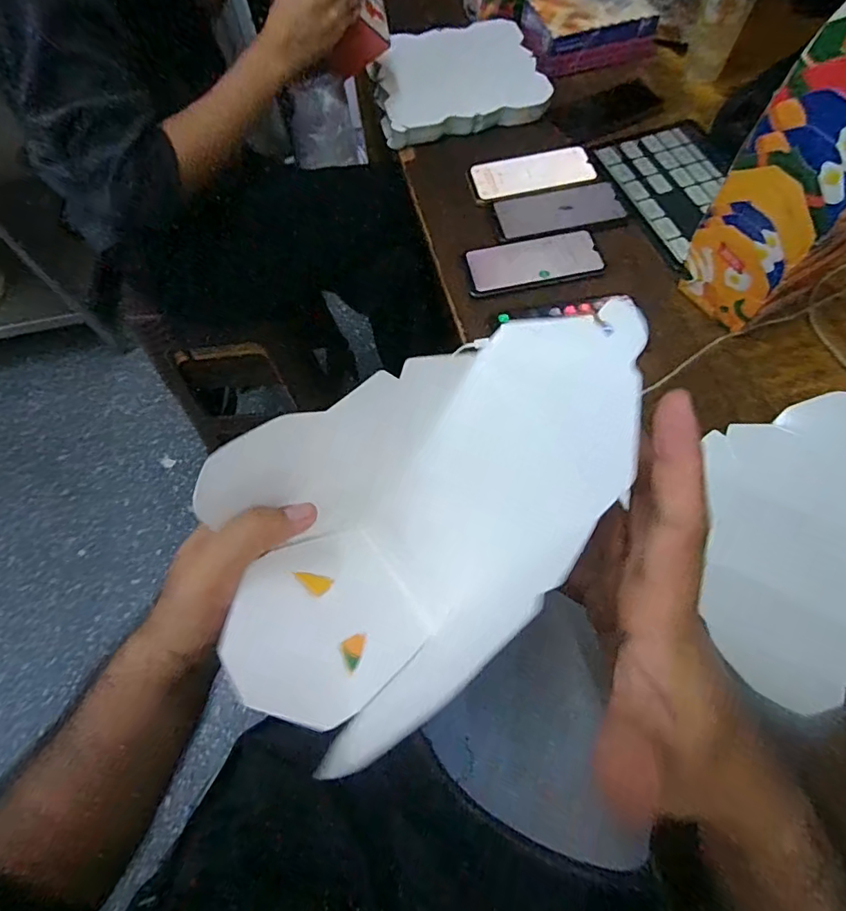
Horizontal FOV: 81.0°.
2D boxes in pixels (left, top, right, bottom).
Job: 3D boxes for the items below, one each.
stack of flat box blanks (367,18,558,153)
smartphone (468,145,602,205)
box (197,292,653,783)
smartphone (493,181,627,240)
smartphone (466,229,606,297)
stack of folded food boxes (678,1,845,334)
[{"bbox_3d":[0.048,-0.585,0.763,0.252,0.032,0.237,-14,64,-3],"label":"stack of flat box blanks"},{"bbox_3d":[0.146,-0.391,0.680,0.169,0.011,0.084,-13,64,-3],"label":"smartphone"},{"bbox_3d":[0.005,0.046,0.269,0.236,0.177,0.100,-28,40,-1],"label":"box"},{"bbox_3d":[0.175,-0.320,0.644,0.158,0.009,0.072,-13,64,-3],"label":"smartphone"},{"bbox_3d":[0.136,-0.238,0.608,0.162,0.010,0.080,-12,64,-2],"label":"smartphone"},{"bbox_3d":[0.344,-0.231,0.434,0.109,0.284,0.117,-35,67,-13],"label":"stack of folded food boxes"}]

